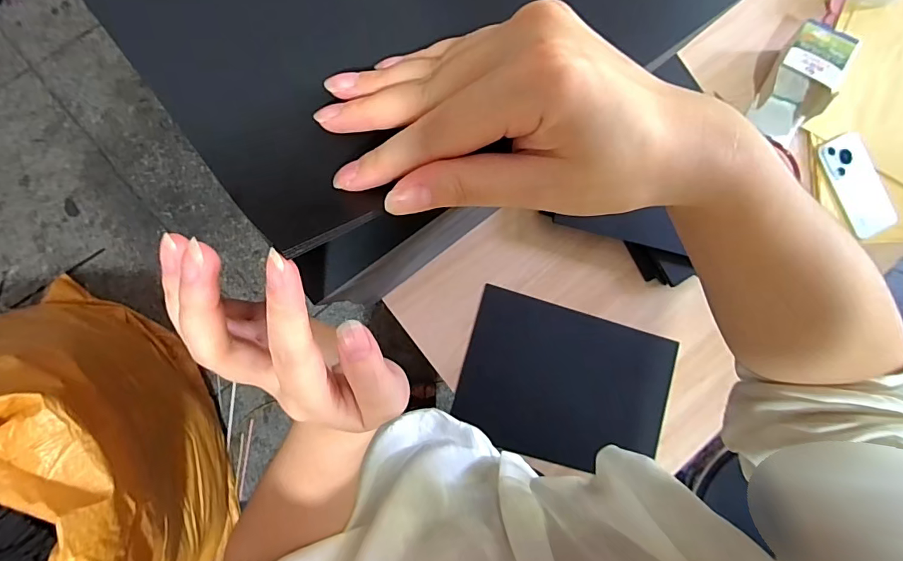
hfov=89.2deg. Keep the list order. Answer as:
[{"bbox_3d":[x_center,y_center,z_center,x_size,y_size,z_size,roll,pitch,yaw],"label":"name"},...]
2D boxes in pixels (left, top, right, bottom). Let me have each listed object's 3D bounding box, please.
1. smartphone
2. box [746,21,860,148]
[{"bbox_3d":[0.631,-0.147,0.710,0.070,0.009,0.158,-28,88,10],"label":"smartphone"},{"bbox_3d":[0.529,-0.302,0.700,0.090,0.076,0.167,27,81,-3],"label":"box"}]

